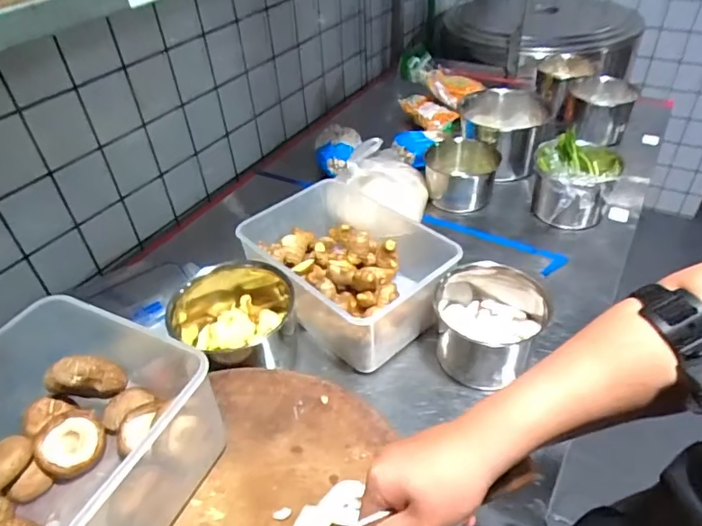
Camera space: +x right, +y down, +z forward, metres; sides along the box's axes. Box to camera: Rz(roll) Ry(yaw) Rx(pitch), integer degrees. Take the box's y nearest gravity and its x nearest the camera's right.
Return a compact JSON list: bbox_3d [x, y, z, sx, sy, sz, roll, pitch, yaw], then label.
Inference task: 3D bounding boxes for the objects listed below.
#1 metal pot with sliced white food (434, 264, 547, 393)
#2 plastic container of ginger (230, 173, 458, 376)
[{"bbox_3d":[0.190,0.084,0.720,0.141,0.106,0.149,-2,41,2],"label":"metal pot with sliced white food"},{"bbox_3d":[0.003,-0.002,0.822,0.311,0.124,0.253,30,51,33],"label":"plastic container of ginger"}]

